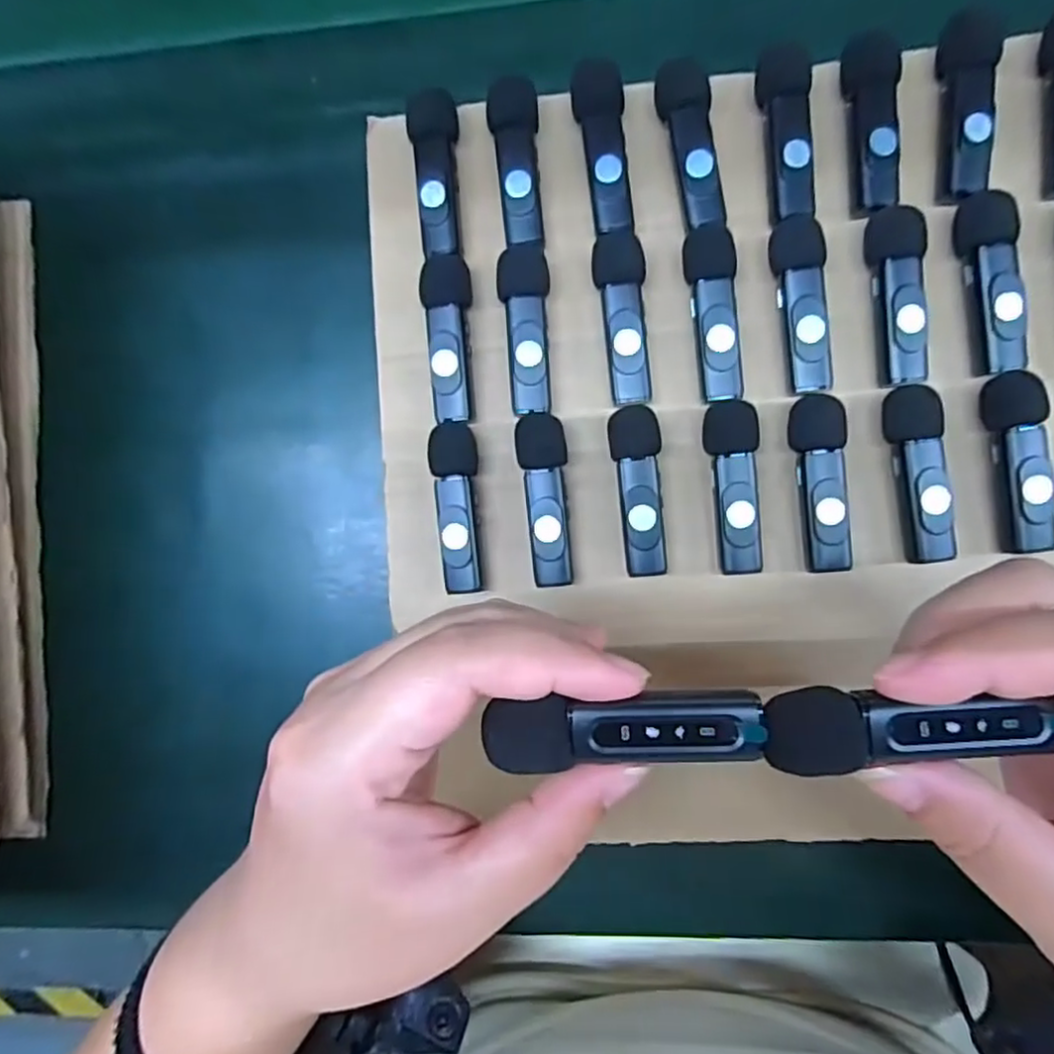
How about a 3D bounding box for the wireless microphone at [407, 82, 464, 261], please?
[{"bbox_3d":[-0.035,-0.138,0.263,0.018,0.012,0.062,-3,86,5],"label":"wireless microphone"}]

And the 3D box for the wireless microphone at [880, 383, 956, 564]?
[{"bbox_3d":[0.144,-0.020,0.245,0.017,0.014,0.063,-8,86,5],"label":"wireless microphone"}]

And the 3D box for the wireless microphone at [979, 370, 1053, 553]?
[{"bbox_3d":[0.178,-0.023,0.242,0.016,0.016,0.064,-6,86,5],"label":"wireless microphone"}]

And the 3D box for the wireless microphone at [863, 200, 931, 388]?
[{"bbox_3d":[0.137,-0.085,0.245,0.017,0.012,0.063,-8,86,5],"label":"wireless microphone"}]

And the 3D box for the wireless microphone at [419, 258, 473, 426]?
[{"bbox_3d":[-0.030,-0.074,0.260,0.018,0.010,0.064,-5,86,5],"label":"wireless microphone"}]

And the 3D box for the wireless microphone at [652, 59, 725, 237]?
[{"bbox_3d":[0.062,-0.144,0.251,0.019,0.009,0.061,-7,86,5],"label":"wireless microphone"}]

